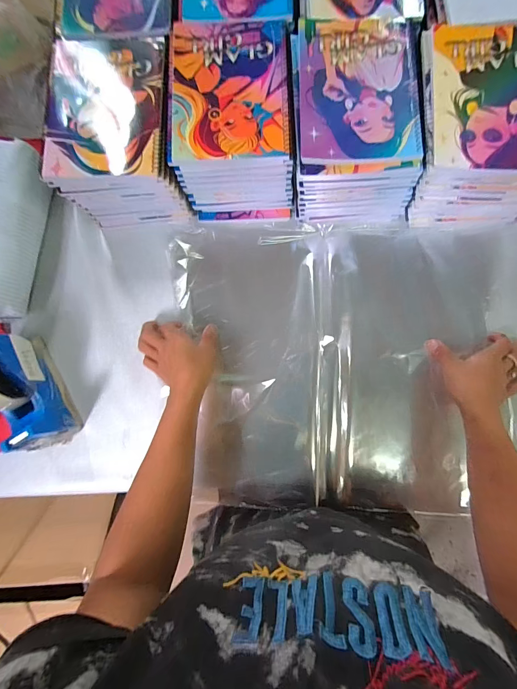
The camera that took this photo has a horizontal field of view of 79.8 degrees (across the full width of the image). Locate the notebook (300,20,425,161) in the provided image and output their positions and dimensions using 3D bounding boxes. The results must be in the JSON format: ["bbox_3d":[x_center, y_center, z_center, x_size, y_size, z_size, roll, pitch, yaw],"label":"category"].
[{"bbox_3d":[0.128,-0.326,0.388,0.153,0.009,0.198,-1,83,2],"label":"notebook"}]

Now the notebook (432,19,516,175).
[{"bbox_3d":[0.290,-0.309,0.378,0.148,0.006,0.205,2,84,3],"label":"notebook"}]

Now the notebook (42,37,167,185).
[{"bbox_3d":[-0.198,-0.310,0.407,0.151,0.018,0.198,0,83,2],"label":"notebook"}]

